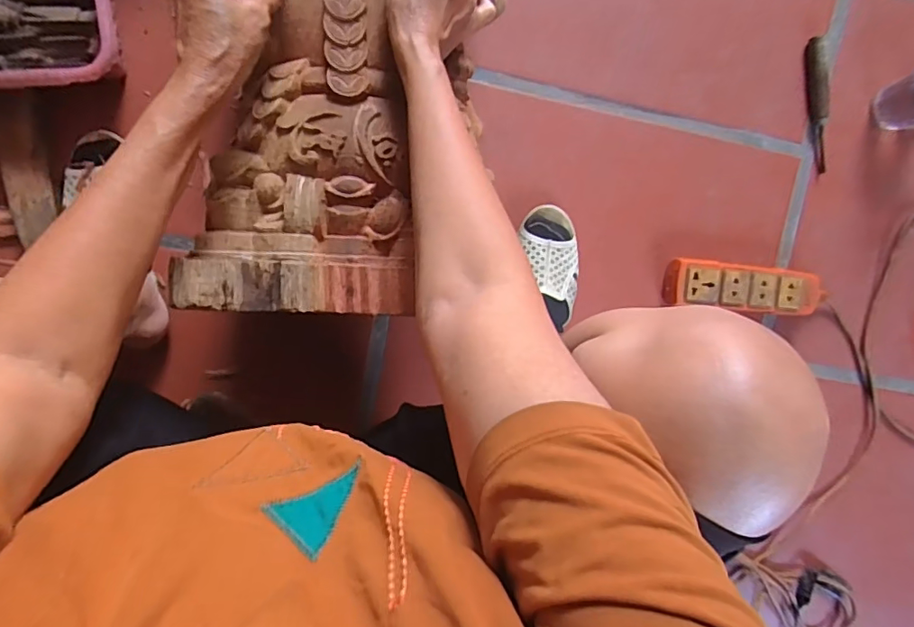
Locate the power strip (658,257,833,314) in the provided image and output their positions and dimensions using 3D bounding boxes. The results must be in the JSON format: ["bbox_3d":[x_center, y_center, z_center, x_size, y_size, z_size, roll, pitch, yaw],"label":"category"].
[{"bbox_3d":[0.376,-0.035,0.688,0.204,0.046,0.061,5,95,-7],"label":"power strip"}]

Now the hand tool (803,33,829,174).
[{"bbox_3d":[0.476,-0.272,0.682,0.023,0.018,0.167,-11,97,-6],"label":"hand tool"}]

